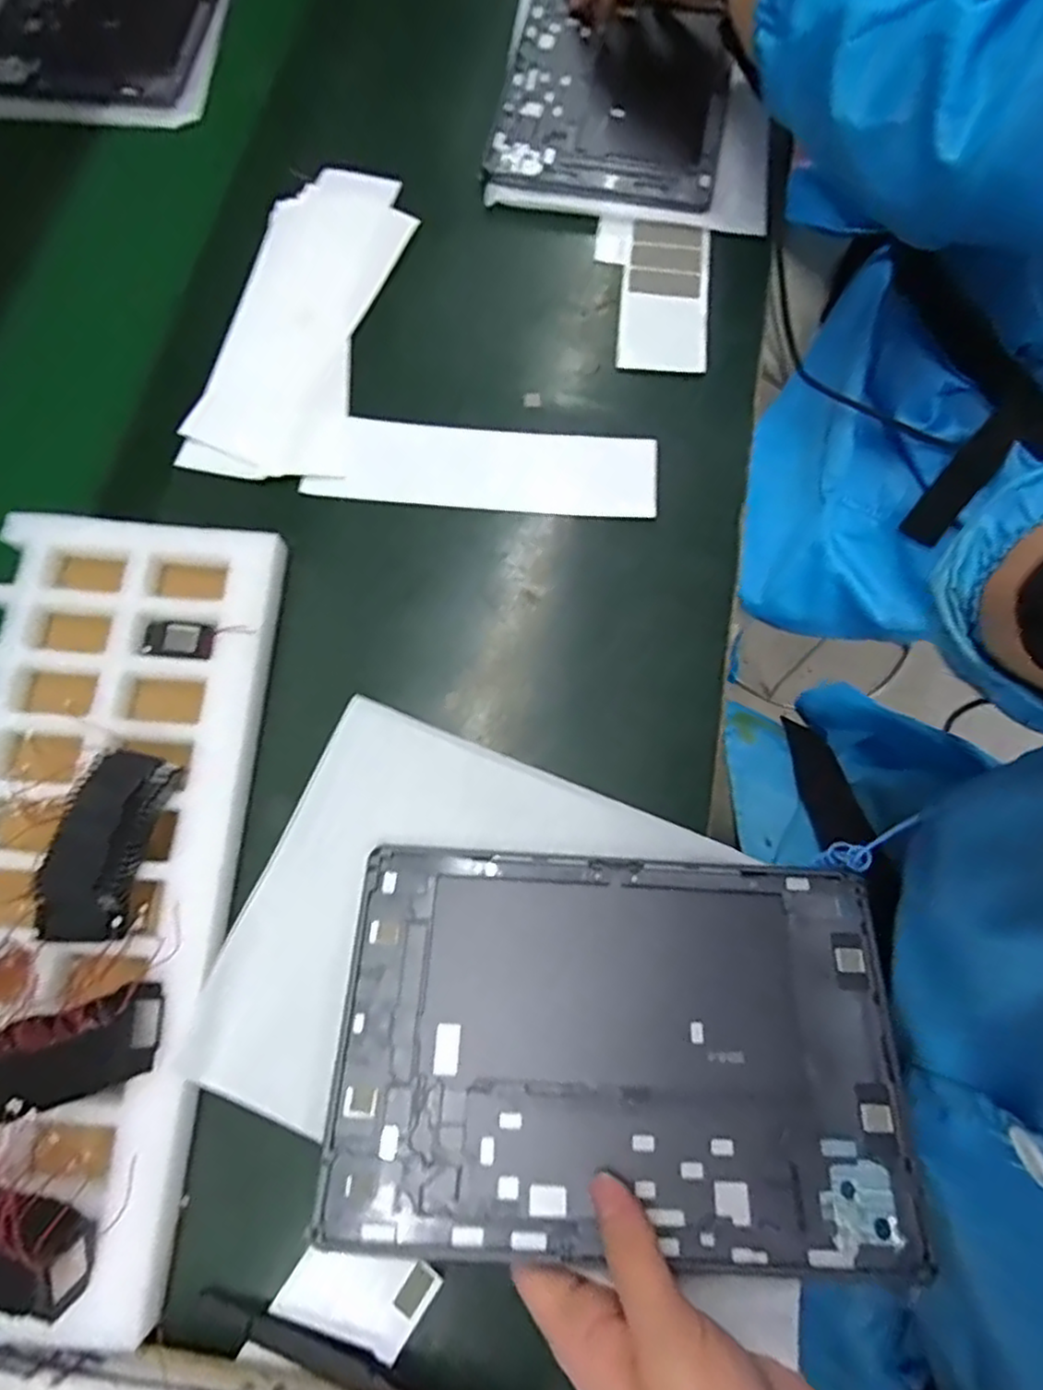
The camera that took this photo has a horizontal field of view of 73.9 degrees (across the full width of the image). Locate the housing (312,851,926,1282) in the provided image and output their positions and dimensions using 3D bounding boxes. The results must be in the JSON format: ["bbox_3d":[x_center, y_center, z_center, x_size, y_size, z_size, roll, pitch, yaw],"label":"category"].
[{"bbox_3d":[0.046,0.159,0.324,0.252,0.007,0.166,3,62,1],"label":"housing"}]

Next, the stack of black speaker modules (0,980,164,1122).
[{"bbox_3d":[-0.195,0.155,0.301,0.072,0.025,0.037,-18,74,-6],"label":"stack of black speaker modules"}]

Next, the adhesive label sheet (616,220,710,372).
[{"bbox_3d":[0.099,-0.277,0.481,0.058,0.008,0.122,3,79,7],"label":"adhesive label sheet"}]

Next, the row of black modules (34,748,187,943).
[{"bbox_3d":[-0.195,0.070,0.328,0.041,0.025,0.085,7,73,2],"label":"row of black modules"}]

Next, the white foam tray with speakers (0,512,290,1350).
[{"bbox_3d":[-0.221,0.082,0.338,0.154,0.043,0.373,3,73,1],"label":"white foam tray with speakers"}]

